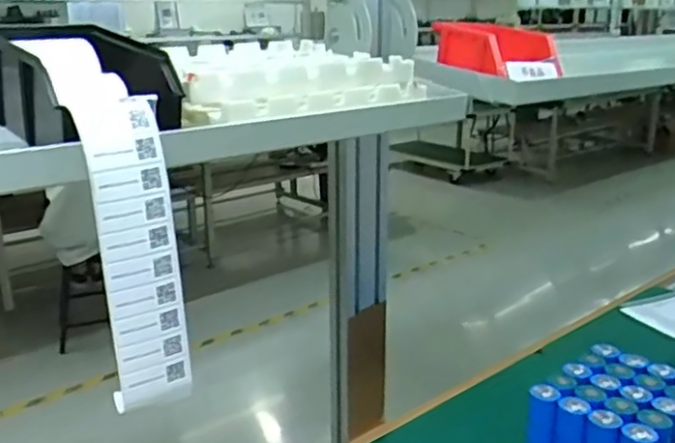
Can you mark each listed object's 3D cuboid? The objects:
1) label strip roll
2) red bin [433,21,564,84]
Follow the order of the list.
[{"bbox_3d":[-0.180,0.000,0.528,0.059,0.263,0.124,-14,22,-37],"label":"label strip roll"},{"bbox_3d":[0.204,-0.217,0.856,0.102,0.059,0.130,-9,19,-26],"label":"red bin"}]

